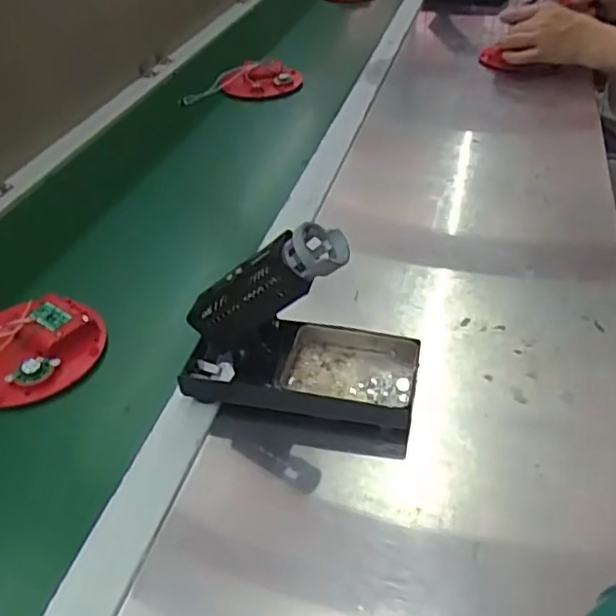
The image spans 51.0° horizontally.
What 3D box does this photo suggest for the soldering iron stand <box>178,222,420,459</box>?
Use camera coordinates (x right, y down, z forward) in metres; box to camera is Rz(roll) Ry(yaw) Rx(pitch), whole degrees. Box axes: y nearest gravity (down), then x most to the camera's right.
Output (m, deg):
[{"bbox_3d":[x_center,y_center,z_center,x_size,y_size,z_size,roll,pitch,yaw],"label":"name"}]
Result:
[{"bbox_3d":[-0.006,0.008,0.446,0.159,0.129,0.077,7,40,12],"label":"soldering iron stand"}]

